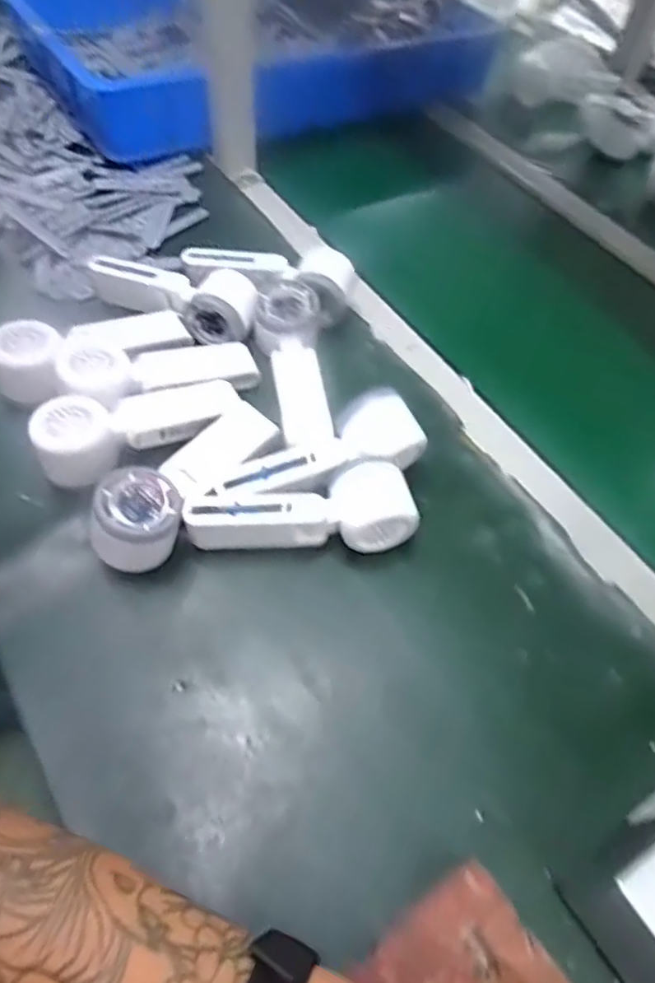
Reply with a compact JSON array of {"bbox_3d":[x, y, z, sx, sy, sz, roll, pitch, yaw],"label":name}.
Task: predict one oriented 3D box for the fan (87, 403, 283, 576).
[{"bbox_3d":[-0.107,-0.009,0.467,0.055,0.062,0.174,28,57,13],"label":"fan"}]

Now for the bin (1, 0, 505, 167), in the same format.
[{"bbox_3d":[-0.091,-0.636,0.858,0.591,0.087,0.366,-20,60,-15],"label":"bin"}]

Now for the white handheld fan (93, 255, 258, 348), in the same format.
[{"bbox_3d":[-0.147,-0.190,0.587,0.168,0.046,0.054,26,57,11],"label":"white handheld fan"}]

